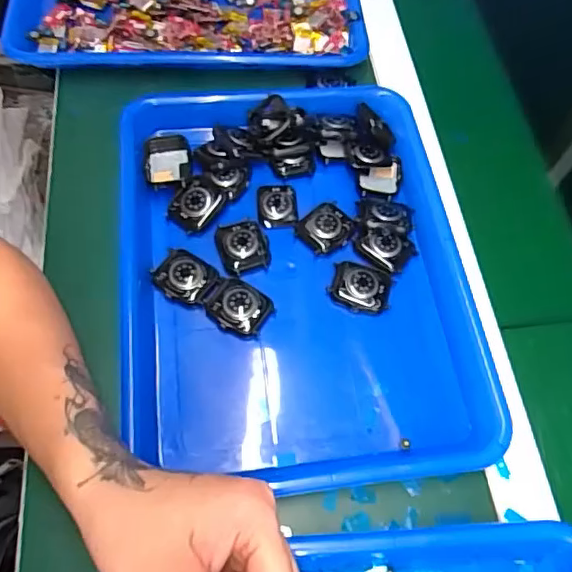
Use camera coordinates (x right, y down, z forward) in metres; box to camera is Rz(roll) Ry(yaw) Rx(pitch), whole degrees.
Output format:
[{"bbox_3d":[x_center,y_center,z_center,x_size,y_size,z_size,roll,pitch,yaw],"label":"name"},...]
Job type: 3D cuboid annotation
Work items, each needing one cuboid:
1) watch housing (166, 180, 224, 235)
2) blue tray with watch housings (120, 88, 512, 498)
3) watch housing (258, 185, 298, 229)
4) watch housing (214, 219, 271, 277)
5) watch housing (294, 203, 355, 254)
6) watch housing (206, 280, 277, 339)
[{"bbox_3d":[-0.073,-0.066,0.447,0.035,0.010,0.039,31,66,13],"label":"watch housing"},{"bbox_3d":[0.005,-0.016,0.435,0.262,0.041,0.332,-6,63,-5],"label":"blue tray with watch housings"},{"bbox_3d":[-0.007,-0.066,0.464,0.031,0.009,0.040,-3,63,-4],"label":"watch housing"},{"bbox_3d":[-0.033,-0.032,0.438,0.038,0.007,0.043,-17,65,-10],"label":"watch housing"},{"bbox_3d":[0.031,-0.047,0.453,0.038,0.008,0.040,39,68,17],"label":"watch housing"},{"bbox_3d":[-0.035,0.017,0.420,0.045,0.016,0.039,32,66,14],"label":"watch housing"}]

